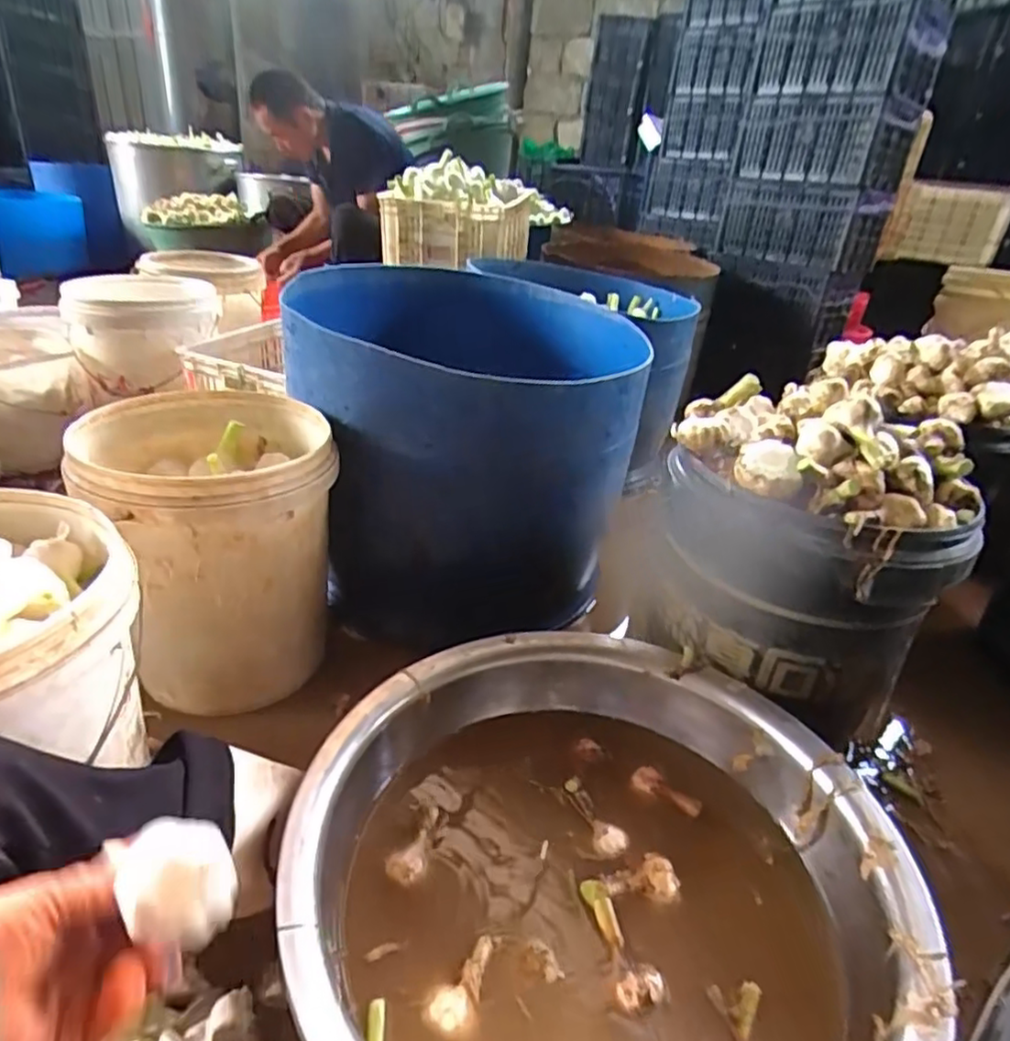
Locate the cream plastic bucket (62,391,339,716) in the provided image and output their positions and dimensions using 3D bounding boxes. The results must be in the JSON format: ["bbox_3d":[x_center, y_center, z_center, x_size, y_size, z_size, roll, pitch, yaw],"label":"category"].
[{"bbox_3d":[-0.403,0.035,0.952,0.291,0.354,0.327,-10,33,-25],"label":"cream plastic bucket"}]

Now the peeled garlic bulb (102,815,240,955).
[{"bbox_3d":[-0.172,0.191,0.354,0.050,0.041,0.052,4,29,-2],"label":"peeled garlic bulb"}]

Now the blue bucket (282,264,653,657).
[{"bbox_3d":[-0.079,-0.141,1.235,0.577,0.475,0.595,1,30,-7],"label":"blue bucket"}]

